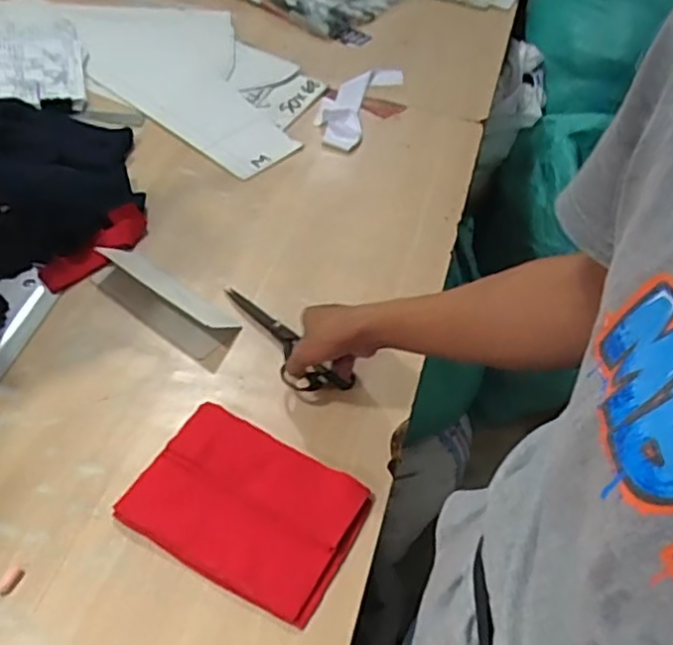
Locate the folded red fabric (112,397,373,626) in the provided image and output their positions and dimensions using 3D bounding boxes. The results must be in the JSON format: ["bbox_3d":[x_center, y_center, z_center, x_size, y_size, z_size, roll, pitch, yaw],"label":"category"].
[{"bbox_3d":[-0.089,0.184,0.690,0.214,0.015,0.156,24,50,16],"label":"folded red fabric"}]

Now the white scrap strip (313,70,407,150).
[{"bbox_3d":[0.037,-0.402,1.214,0.094,0.016,0.290,19,49,11],"label":"white scrap strip"}]

